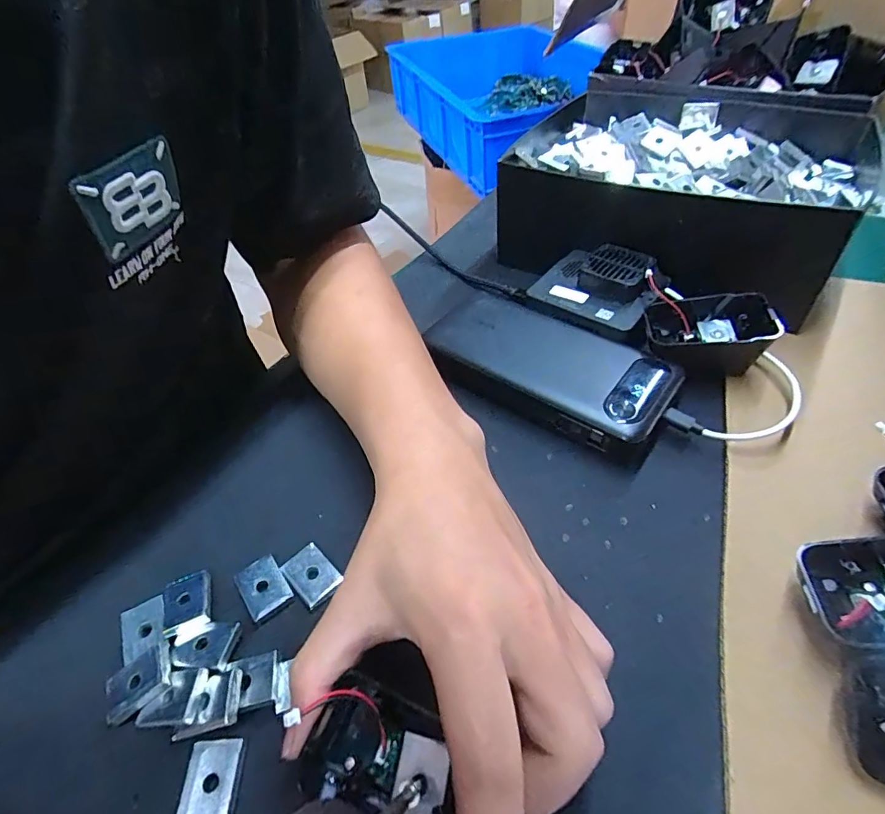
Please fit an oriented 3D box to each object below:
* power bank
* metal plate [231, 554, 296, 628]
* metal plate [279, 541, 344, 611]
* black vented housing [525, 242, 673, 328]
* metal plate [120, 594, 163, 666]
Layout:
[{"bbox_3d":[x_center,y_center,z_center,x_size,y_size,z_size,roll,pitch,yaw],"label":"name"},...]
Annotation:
[{"bbox_3d":[0.064,-0.027,0.321,0.156,0.023,0.076,27,55,27],"label":"power bank"},{"bbox_3d":[-0.087,0.088,0.238,0.020,0.005,0.029,-30,51,-21],"label":"metal plate"},{"bbox_3d":[-0.065,0.081,0.241,0.020,0.004,0.028,-37,54,-26],"label":"metal plate"},{"bbox_3d":[0.109,-0.088,0.342,0.079,0.025,0.064,33,58,31],"label":"black vented housing"},{"bbox_3d":[-0.138,0.102,0.228,0.019,0.004,0.025,-24,49,-16],"label":"metal plate"}]

